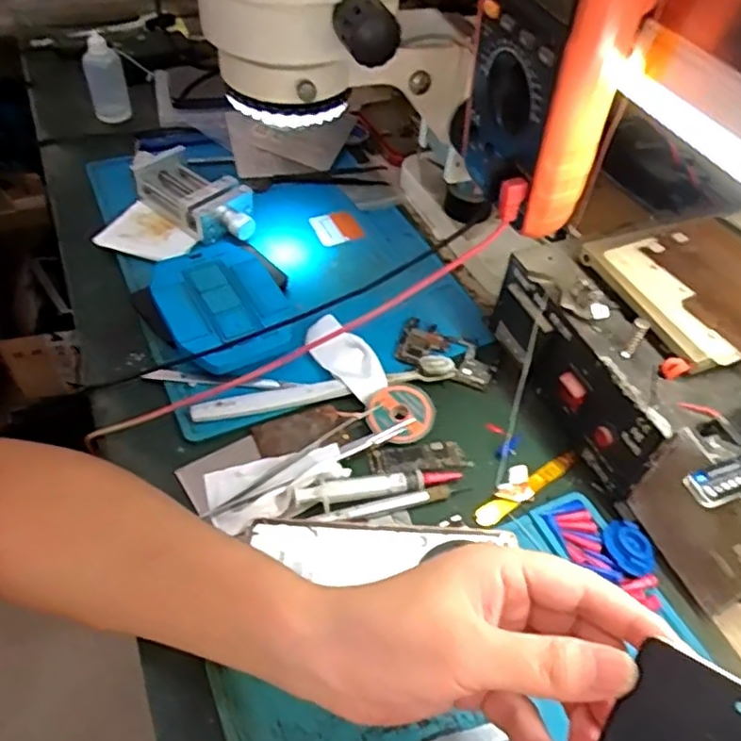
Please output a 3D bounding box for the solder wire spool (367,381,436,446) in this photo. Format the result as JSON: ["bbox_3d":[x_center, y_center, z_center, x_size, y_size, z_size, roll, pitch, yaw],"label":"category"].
[{"bbox_3d":[0.023,0.029,0.449,0.043,0.009,0.048,36,55,24],"label":"solder wire spool"}]

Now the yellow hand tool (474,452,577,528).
[{"bbox_3d":[0.102,0.075,0.424,0.086,0.004,0.014,-27,56,-26],"label":"yellow hand tool"}]

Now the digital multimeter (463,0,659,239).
[{"bbox_3d":[0.090,-0.161,0.329,0.057,0.170,0.084,-6,49,-11],"label":"digital multimeter"}]

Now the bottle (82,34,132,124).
[{"bbox_3d":[-0.265,-0.288,0.657,0.037,0.076,0.041,-14,51,-17],"label":"bottle"}]

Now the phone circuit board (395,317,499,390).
[{"bbox_3d":[0.058,-0.013,0.494,0.075,0.009,0.044,20,50,12],"label":"phone circuit board"}]

